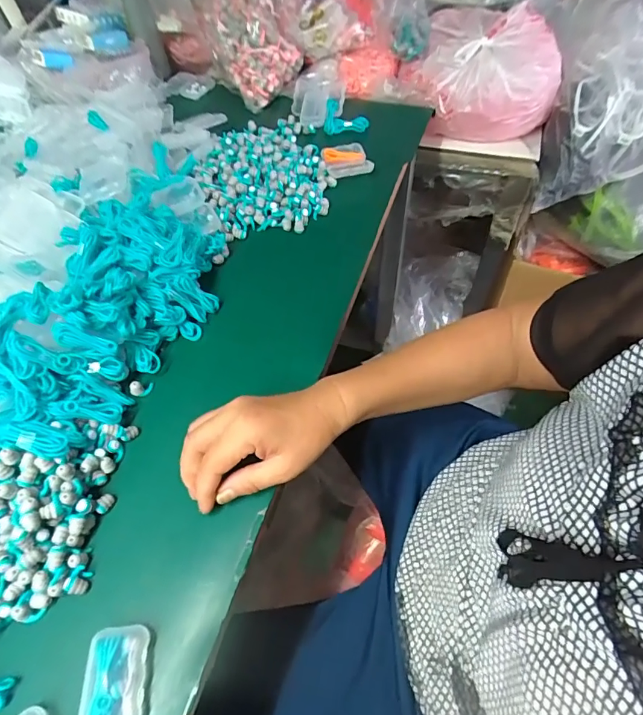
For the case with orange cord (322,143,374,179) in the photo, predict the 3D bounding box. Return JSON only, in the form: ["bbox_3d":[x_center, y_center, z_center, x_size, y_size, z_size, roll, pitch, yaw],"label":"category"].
[{"bbox_3d":[0.031,-0.258,0.567,0.058,0.014,0.073,-10,56,-3],"label":"case with orange cord"}]

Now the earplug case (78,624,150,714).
[{"bbox_3d":[-0.128,0.201,0.276,0.034,0.020,0.055,-6,56,-1],"label":"earplug case"}]

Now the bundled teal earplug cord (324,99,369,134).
[{"bbox_3d":[0.035,-0.340,0.621,0.061,0.028,0.050,2,56,4],"label":"bundled teal earplug cord"}]

